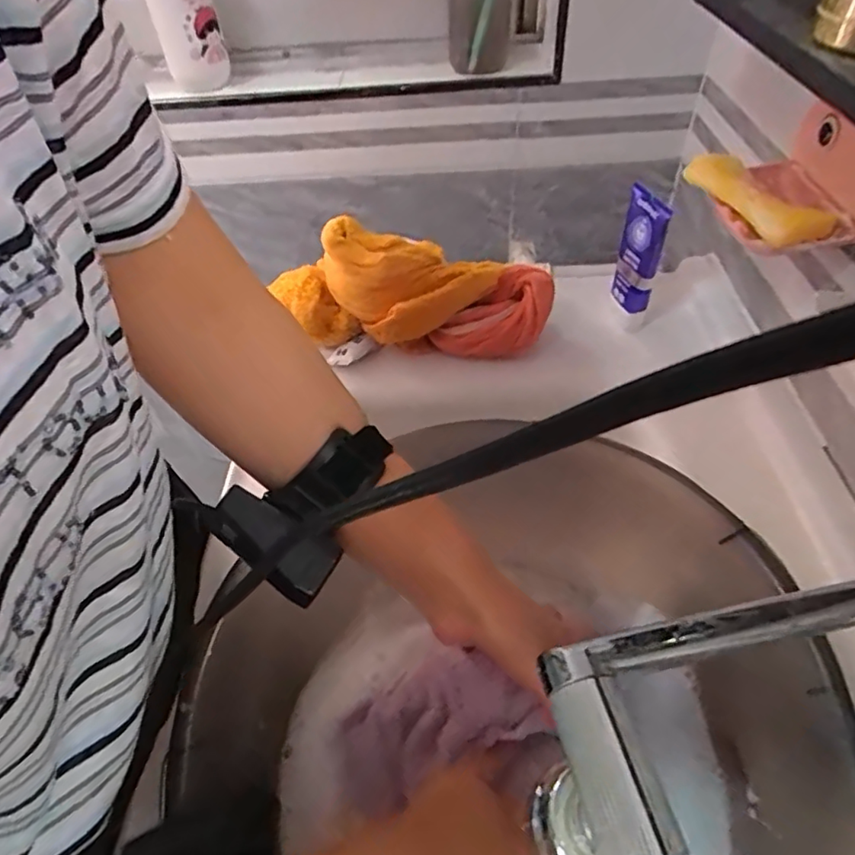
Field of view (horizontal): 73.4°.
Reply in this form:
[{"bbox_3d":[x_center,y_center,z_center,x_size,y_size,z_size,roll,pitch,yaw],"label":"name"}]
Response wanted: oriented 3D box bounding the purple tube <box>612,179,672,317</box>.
[{"bbox_3d":[0.211,-0.174,0.574,0.012,0.115,0.060,-14,44,-18],"label":"purple tube"}]

